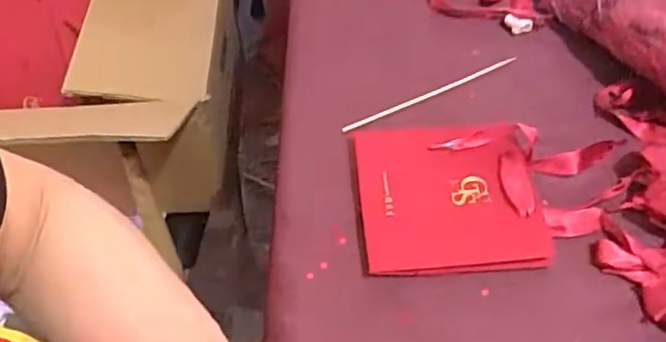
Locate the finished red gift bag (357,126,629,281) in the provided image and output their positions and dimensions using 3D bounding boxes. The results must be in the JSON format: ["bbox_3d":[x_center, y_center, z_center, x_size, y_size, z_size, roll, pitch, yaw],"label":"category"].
[{"bbox_3d":[0.122,0.014,0.534,0.200,0.029,0.144,-3,51,-2],"label":"finished red gift bag"}]

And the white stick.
[{"bbox_3d":[0.093,-0.074,0.624,0.193,0.005,0.011,-24,54,-19],"label":"white stick"}]

